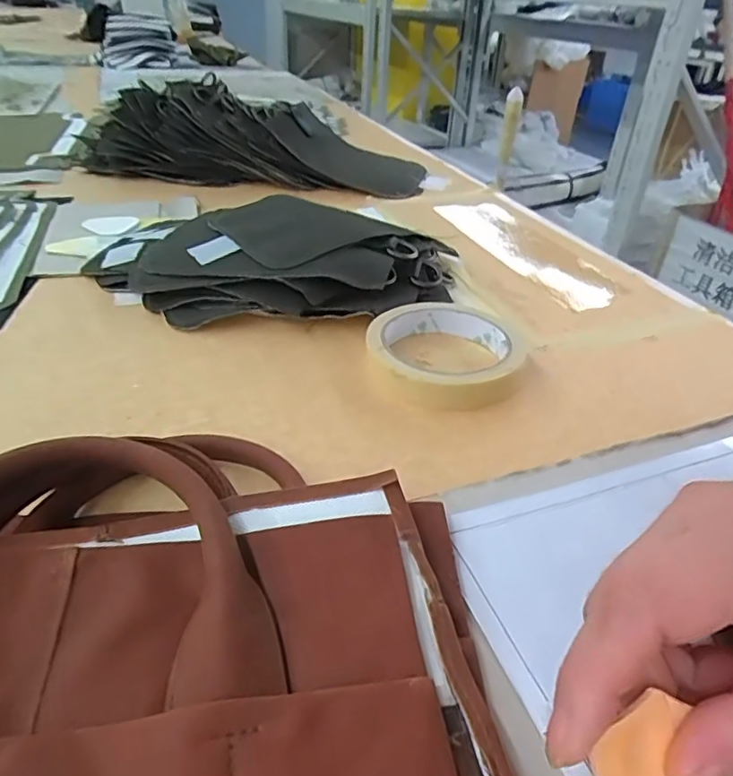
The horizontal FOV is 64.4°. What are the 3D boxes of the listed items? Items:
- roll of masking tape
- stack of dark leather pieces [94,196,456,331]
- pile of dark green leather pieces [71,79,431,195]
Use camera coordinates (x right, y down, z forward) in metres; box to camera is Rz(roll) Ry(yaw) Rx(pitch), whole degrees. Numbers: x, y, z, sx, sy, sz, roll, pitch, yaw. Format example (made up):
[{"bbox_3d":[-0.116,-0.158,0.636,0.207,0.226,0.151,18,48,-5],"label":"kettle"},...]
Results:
[{"bbox_3d":[0.048,-0.023,0.368,0.095,0.021,0.098,2,34,-1],"label":"roll of masking tape"},{"bbox_3d":[-0.071,-0.111,0.461,0.276,0.044,0.191,4,34,1],"label":"stack of dark leather pieces"},{"bbox_3d":[-0.136,-0.299,0.690,0.424,0.084,0.133,1,34,-3],"label":"pile of dark green leather pieces"}]

